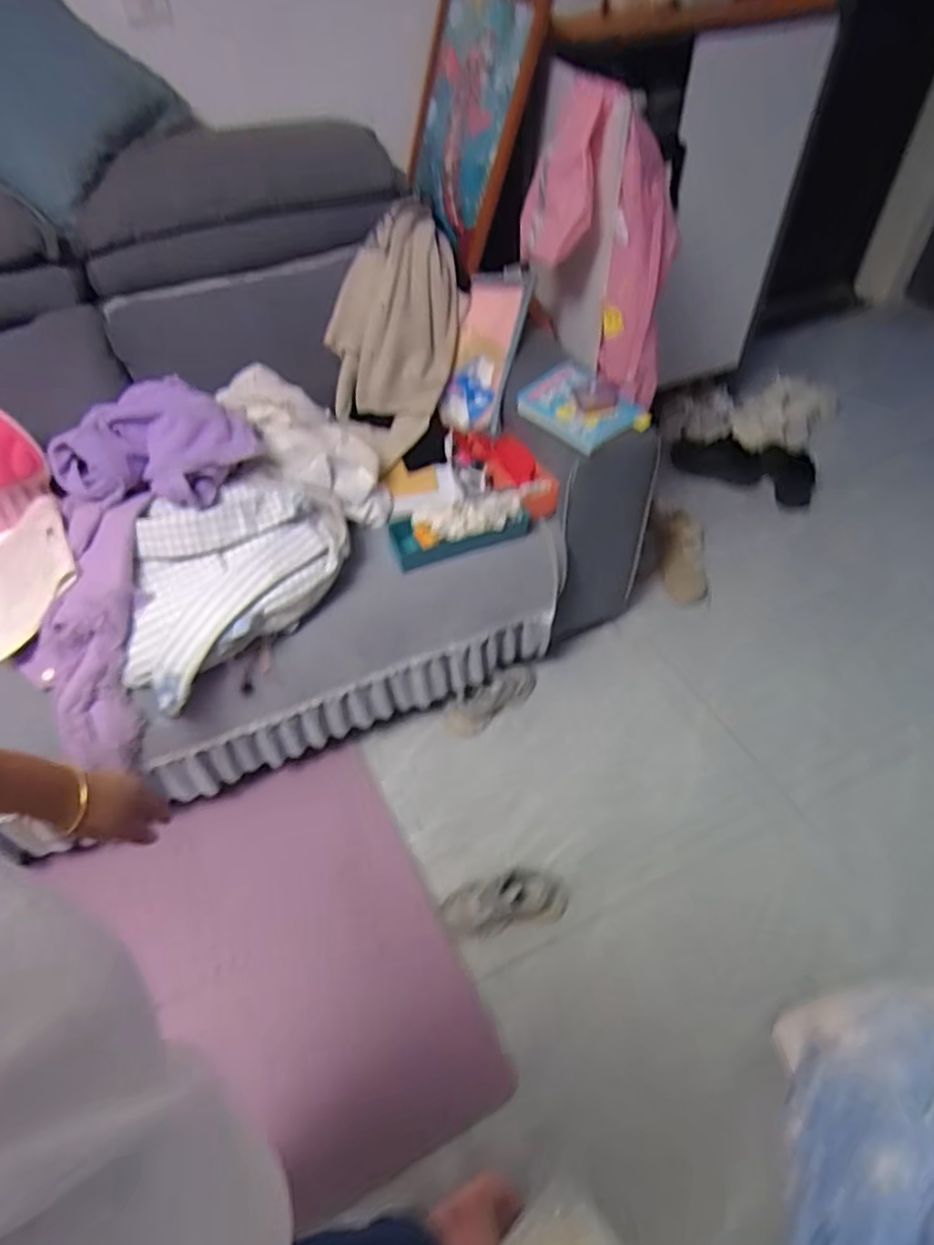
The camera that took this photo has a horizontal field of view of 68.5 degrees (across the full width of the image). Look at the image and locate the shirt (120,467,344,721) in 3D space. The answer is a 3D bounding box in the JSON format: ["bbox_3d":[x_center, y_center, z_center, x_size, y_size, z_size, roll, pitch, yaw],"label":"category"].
[{"bbox_3d":[-0.436,-0.092,1.247,0.464,0.168,0.271,-37,57,-27],"label":"shirt"}]

